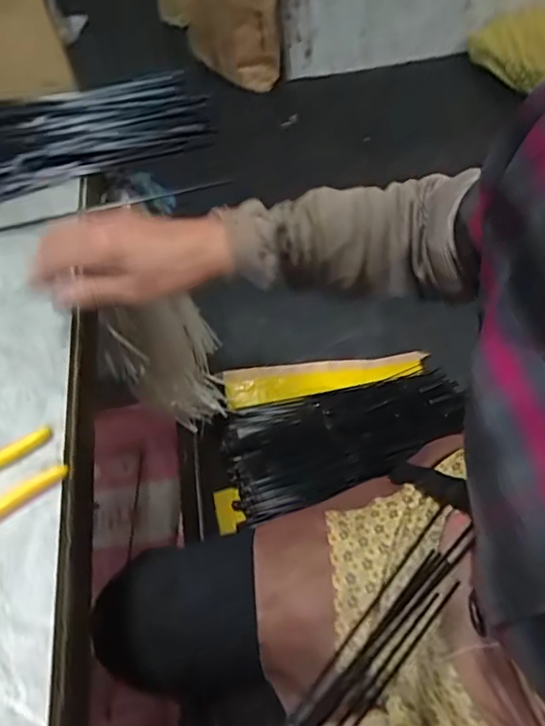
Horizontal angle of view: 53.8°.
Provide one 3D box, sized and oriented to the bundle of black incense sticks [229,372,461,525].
[{"bbox_3d":[0.156,0.141,1.157,0.514,0.113,0.275,-17,55,-6],"label":"bundle of black incense sticks"}]

